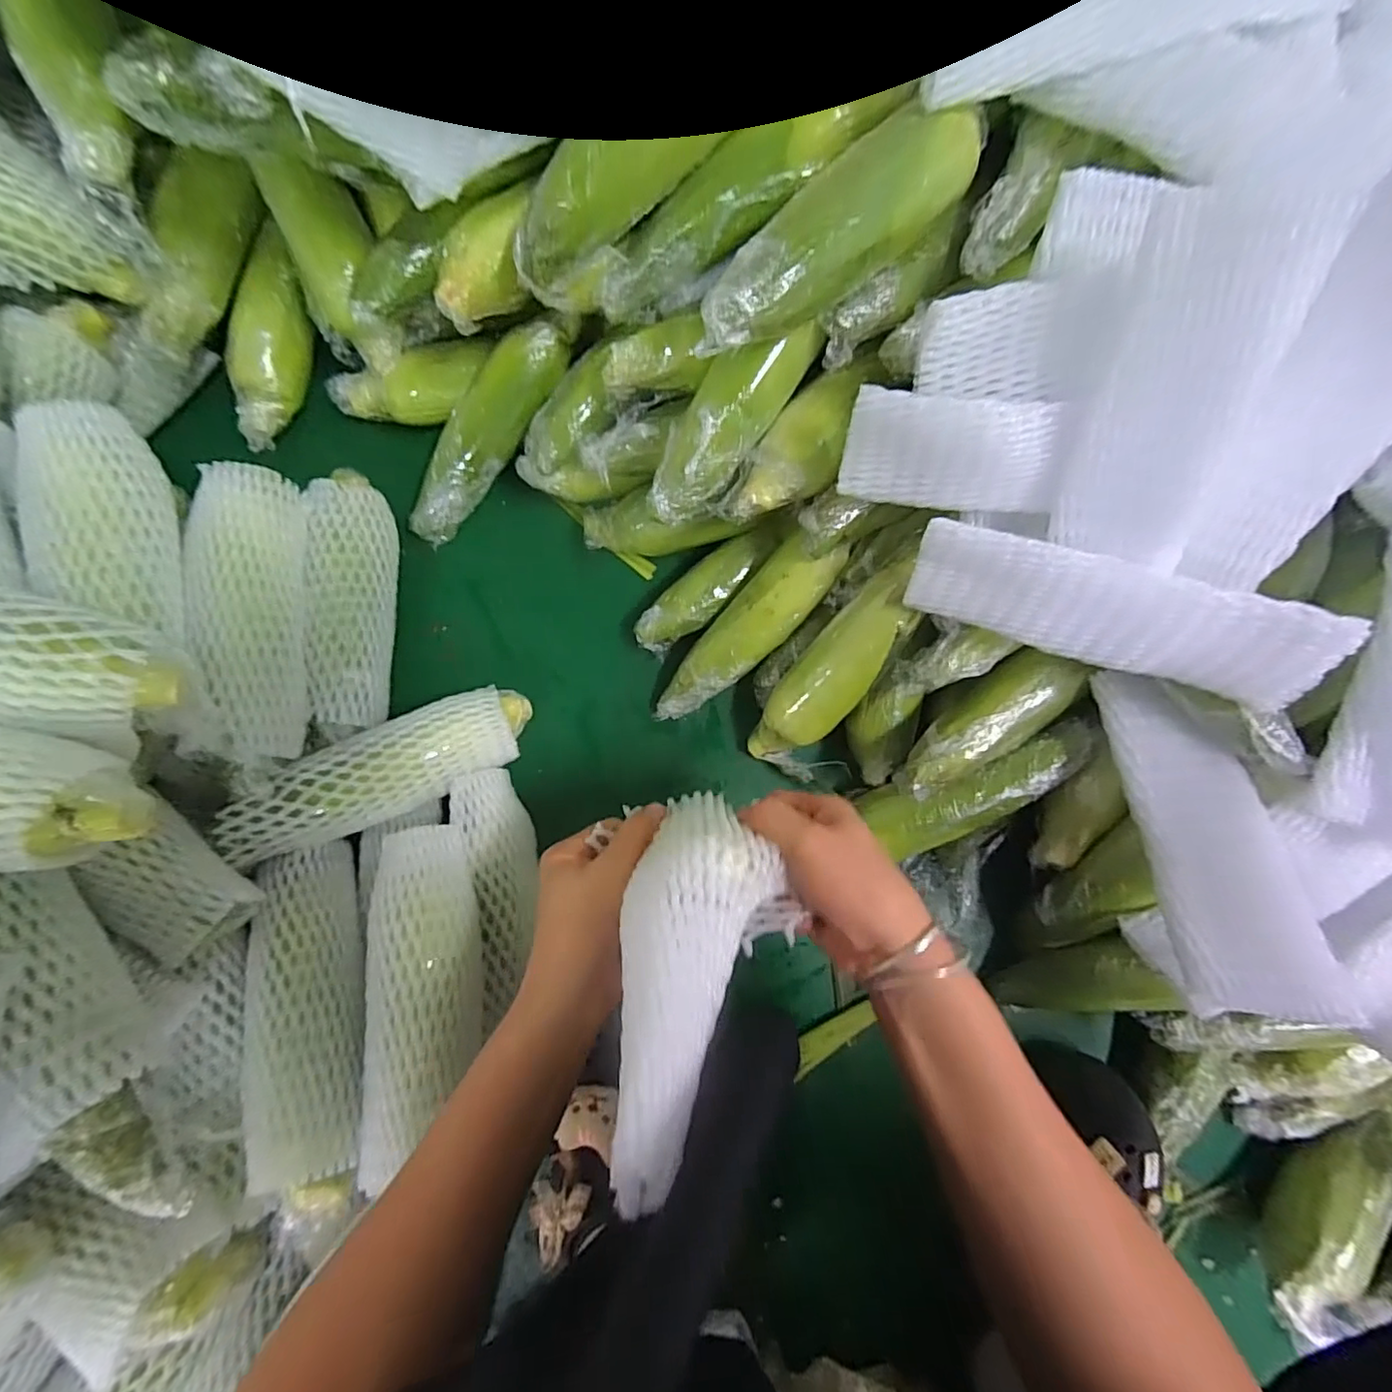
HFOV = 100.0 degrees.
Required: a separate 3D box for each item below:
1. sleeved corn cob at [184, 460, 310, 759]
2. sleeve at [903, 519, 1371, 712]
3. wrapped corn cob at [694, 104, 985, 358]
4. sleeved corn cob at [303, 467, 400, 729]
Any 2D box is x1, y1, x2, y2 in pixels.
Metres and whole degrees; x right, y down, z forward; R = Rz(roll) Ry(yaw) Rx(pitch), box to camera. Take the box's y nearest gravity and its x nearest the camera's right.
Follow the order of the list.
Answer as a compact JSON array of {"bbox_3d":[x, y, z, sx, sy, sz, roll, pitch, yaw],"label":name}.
[{"bbox_3d":[-0.317,-0.060,0.408,0.054,0.056,0.204,-4,82,-2],"label":"sleeved corn cob"},{"bbox_3d":[0.237,-0.048,0.341,0.212,0.065,0.010,20,50,16],"label":"sleeve"},{"bbox_3d":[0.086,-0.265,0.324,0.055,0.044,0.224,44,83,5],"label":"wrapped corn cob"},{"bbox_3d":[-0.271,-0.080,0.467,0.052,0.051,0.204,-7,82,-2],"label":"sleeved corn cob"}]

